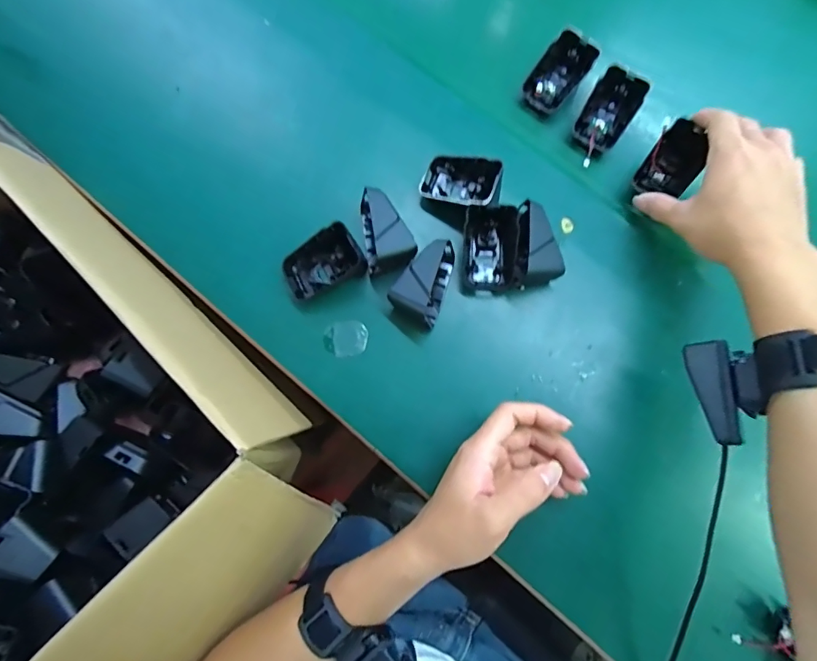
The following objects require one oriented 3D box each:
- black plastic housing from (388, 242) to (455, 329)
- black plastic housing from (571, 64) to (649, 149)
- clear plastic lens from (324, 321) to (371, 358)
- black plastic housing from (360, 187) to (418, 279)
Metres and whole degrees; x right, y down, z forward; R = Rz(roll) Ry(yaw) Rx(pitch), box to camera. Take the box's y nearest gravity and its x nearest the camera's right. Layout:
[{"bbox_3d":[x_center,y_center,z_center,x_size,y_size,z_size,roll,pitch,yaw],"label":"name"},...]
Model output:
[{"bbox_3d":[0.018,-0.043,0.394,0.042,0.043,0.069,32,79,5],"label":"black plastic housing"},{"bbox_3d":[0.184,-0.202,0.432,0.043,0.037,0.060,30,78,4],"label":"black plastic housing"},{"bbox_3d":[-0.052,0.008,0.403,0.037,0.004,0.028,-17,79,-6],"label":"clear plastic lens"},{"bbox_3d":[-0.020,-0.083,0.402,0.042,0.044,0.067,-19,79,-6],"label":"black plastic housing"}]

